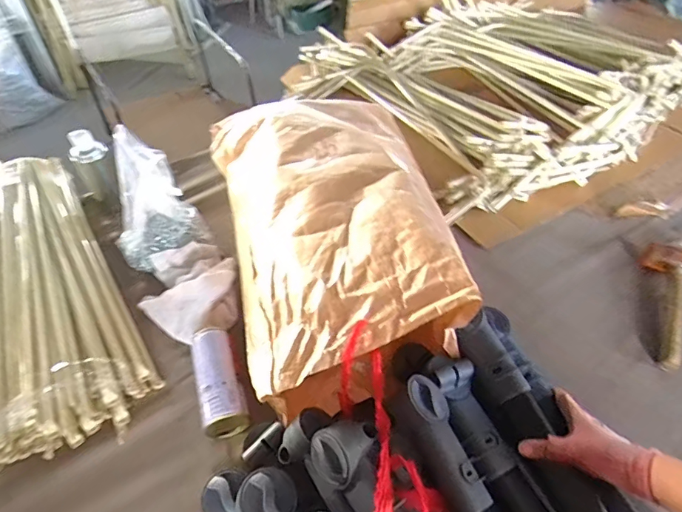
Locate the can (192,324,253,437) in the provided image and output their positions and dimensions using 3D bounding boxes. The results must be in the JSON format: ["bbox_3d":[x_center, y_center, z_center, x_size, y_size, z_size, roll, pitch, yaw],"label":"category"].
[{"bbox_3d":[-0.189,0.190,0.696,0.068,0.058,0.170,-16,49,-13],"label":"can"}]

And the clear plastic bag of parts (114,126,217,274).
[{"bbox_3d":[-0.351,-0.099,0.831,0.163,0.222,0.099,-27,52,-22],"label":"clear plastic bag of parts"}]

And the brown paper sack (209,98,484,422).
[{"bbox_3d":[-0.024,-0.068,0.794,0.346,0.238,0.639,-12,48,-10],"label":"brown paper sack"}]

